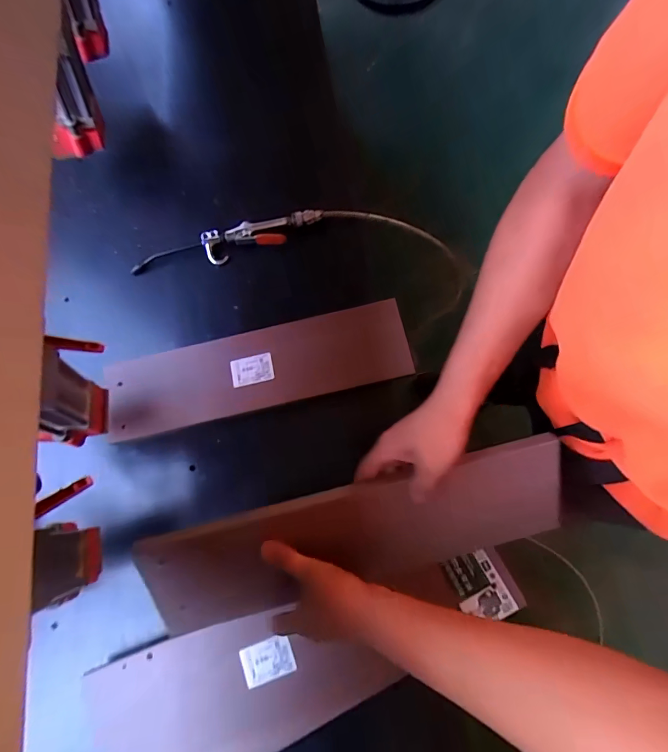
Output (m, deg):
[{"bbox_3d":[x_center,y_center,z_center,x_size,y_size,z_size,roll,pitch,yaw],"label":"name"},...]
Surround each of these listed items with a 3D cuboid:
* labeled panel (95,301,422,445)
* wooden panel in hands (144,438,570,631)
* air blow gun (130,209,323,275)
[{"bbox_3d":[-0.113,-0.011,0.590,0.437,0.022,0.120,-13,76,-1],"label":"labeled panel"},{"bbox_3d":[0.031,0.170,0.425,0.436,0.024,0.127,-15,113,-4],"label":"wooden panel in hands"},{"bbox_3d":[-0.177,-0.217,0.662,0.319,0.033,0.050,-14,74,0],"label":"air blow gun"}]

